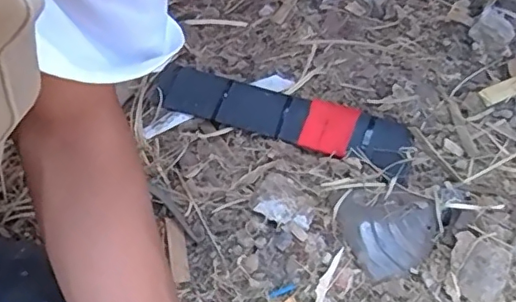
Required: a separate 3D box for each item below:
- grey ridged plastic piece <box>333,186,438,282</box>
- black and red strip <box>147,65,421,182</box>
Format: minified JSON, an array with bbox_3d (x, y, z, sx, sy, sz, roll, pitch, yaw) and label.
[{"bbox_3d":[0.114,0.064,0.503,0.078,0.022,0.087,-27,50,-22],"label":"grey ridged plastic piece"},{"bbox_3d":[0.017,-0.036,0.607,0.303,0.035,0.064,19,49,23],"label":"black and red strip"}]

